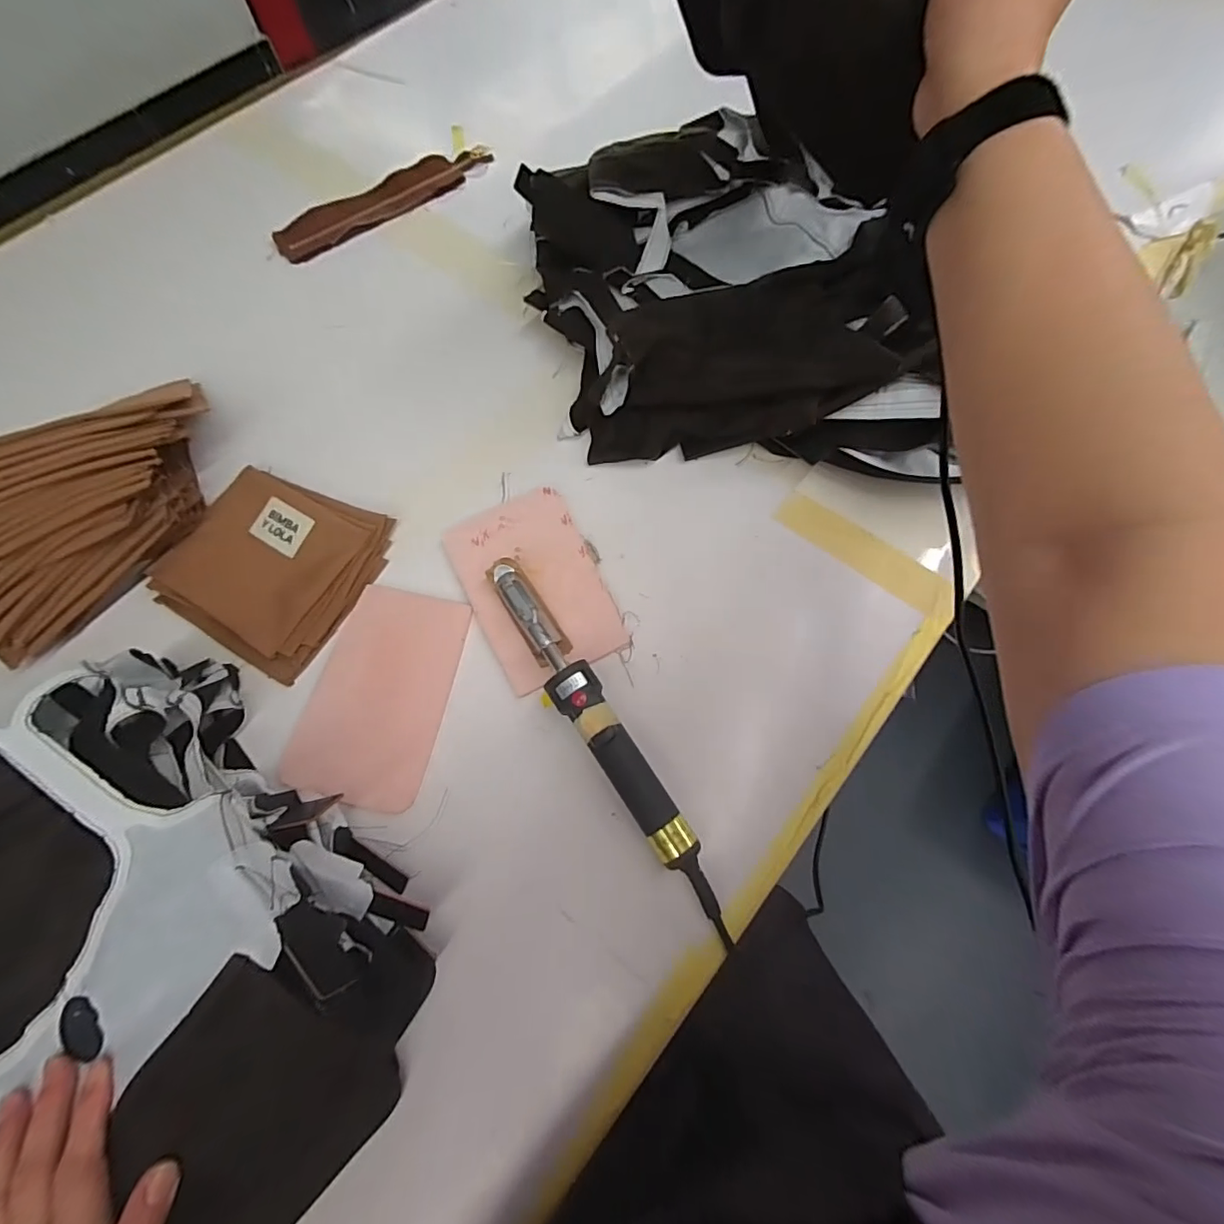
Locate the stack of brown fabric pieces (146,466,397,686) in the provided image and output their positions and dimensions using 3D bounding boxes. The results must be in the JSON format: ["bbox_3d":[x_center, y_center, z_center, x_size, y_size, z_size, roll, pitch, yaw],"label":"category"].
[{"bbox_3d":[-0.317,-0.046,0.484,0.186,0.016,0.164,24,70,12],"label":"stack of brown fabric pieces"}]

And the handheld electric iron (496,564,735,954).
[{"bbox_3d":[-0.007,0.090,0.399,0.032,0.049,0.315,-33,70,-11],"label":"handheld electric iron"}]

